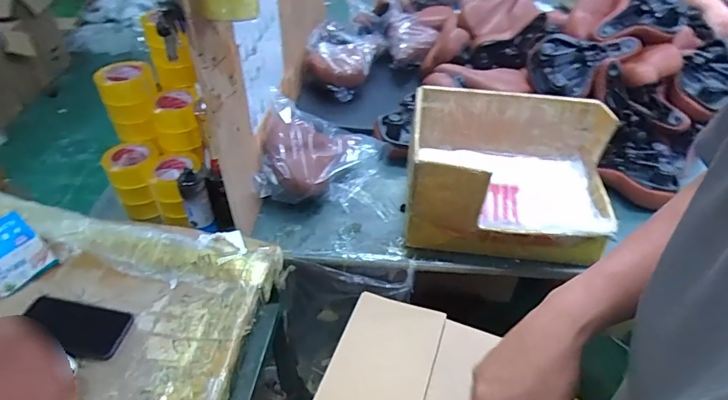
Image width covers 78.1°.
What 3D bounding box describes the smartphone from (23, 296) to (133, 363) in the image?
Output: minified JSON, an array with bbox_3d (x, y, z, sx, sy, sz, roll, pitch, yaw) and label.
[{"bbox_3d":[-0.466,0.204,0.720,0.165,0.006,0.082,14,44,1],"label":"smartphone"}]

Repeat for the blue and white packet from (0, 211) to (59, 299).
[{"bbox_3d":[-0.606,0.093,0.760,0.104,0.114,0.031,-38,20,-29],"label":"blue and white packet"}]

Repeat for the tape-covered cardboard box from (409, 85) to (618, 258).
[{"bbox_3d":[0.317,-0.060,0.970,0.421,0.208,0.319,4,44,3],"label":"tape-covered cardboard box"}]

